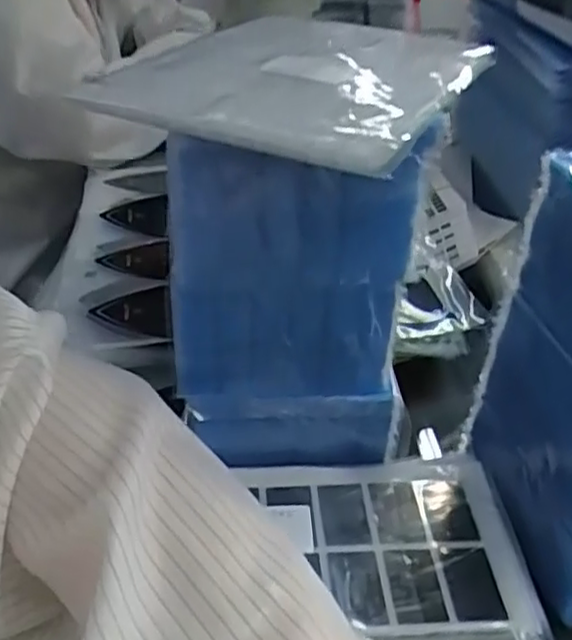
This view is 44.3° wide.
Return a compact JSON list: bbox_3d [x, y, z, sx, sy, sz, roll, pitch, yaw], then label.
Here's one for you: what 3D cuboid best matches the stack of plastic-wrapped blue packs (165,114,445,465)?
[{"bbox_3d":[0.002,-0.001,0.359,0.119,0.189,0.051,-2,36,-6],"label":"stack of plastic-wrapped blue packs"}]

